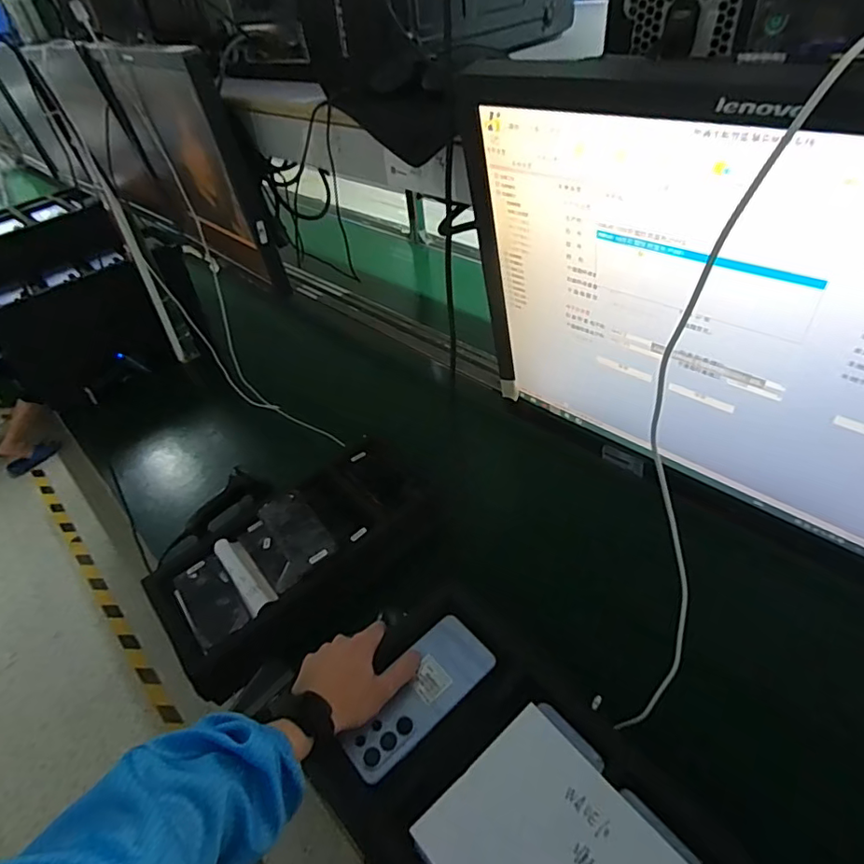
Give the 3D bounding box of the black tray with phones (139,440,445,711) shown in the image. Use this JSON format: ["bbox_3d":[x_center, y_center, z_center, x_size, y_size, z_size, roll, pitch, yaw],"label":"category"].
[{"bbox_3d":[-0.223,0.199,0.910,0.477,0.063,0.262,-34,48,-26],"label":"black tray with phones"}]

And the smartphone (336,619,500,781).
[{"bbox_3d":[-0.012,0.266,0.528,0.074,0.009,0.169,28,52,33],"label":"smartphone"}]

